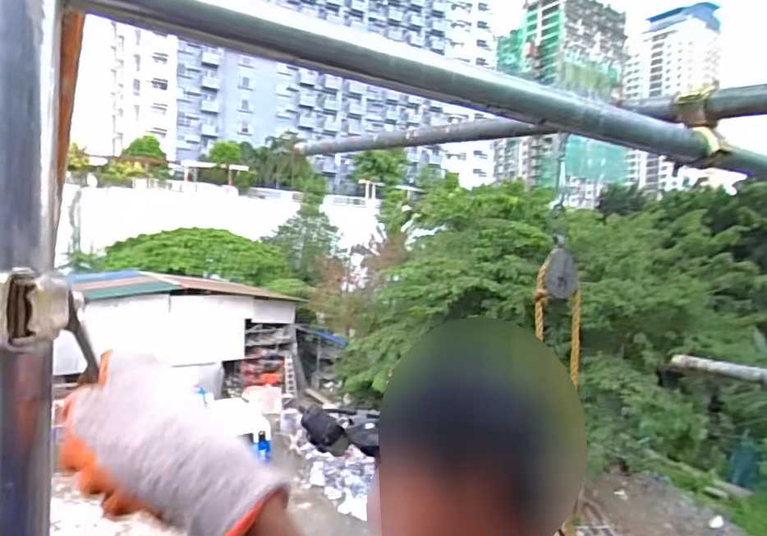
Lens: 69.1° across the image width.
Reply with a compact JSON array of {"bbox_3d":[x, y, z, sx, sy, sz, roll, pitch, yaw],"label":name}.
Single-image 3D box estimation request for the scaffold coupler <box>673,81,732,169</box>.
[{"bbox_3d":[0.473,-0.209,0.828,0.054,0.115,0.048,-25,7,-10],"label":"scaffold coupler"}]

